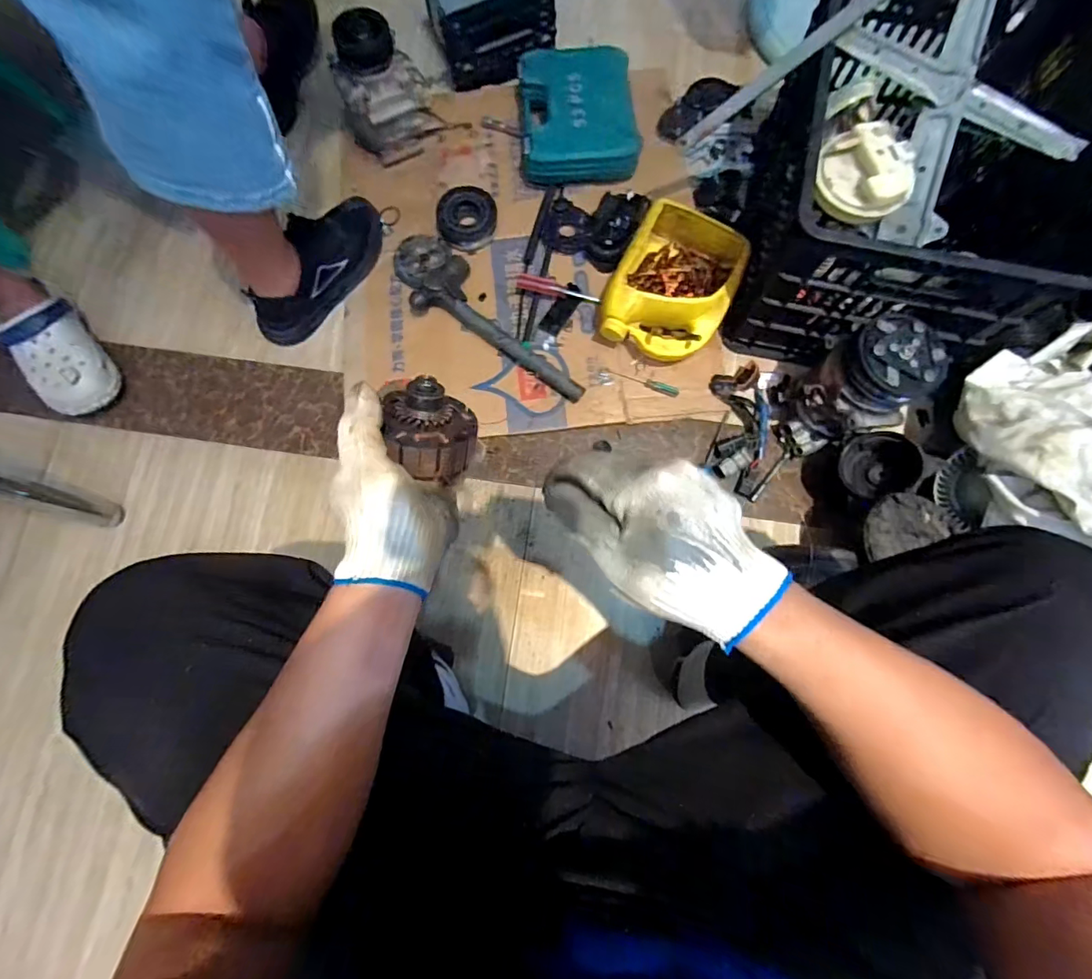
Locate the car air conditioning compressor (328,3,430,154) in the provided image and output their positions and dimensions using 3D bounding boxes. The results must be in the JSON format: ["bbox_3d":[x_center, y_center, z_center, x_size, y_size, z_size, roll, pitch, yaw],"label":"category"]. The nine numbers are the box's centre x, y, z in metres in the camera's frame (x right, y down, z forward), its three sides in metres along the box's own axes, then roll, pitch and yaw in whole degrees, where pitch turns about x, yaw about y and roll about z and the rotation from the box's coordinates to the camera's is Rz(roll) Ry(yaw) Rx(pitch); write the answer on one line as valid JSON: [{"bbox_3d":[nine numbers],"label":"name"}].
[{"bbox_3d":[-0.289,-0.700,0.863,0.145,0.184,0.124,-12,77,-2],"label":"car air conditioning compressor"}]

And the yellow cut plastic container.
[{"bbox_3d":[0.200,-0.315,0.791,0.178,0.099,0.232,31,79,8],"label":"yellow cut plastic container"}]

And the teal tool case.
[{"bbox_3d":[0.057,-0.674,0.889,0.208,0.084,0.252,-3,77,1],"label":"teal tool case"}]

